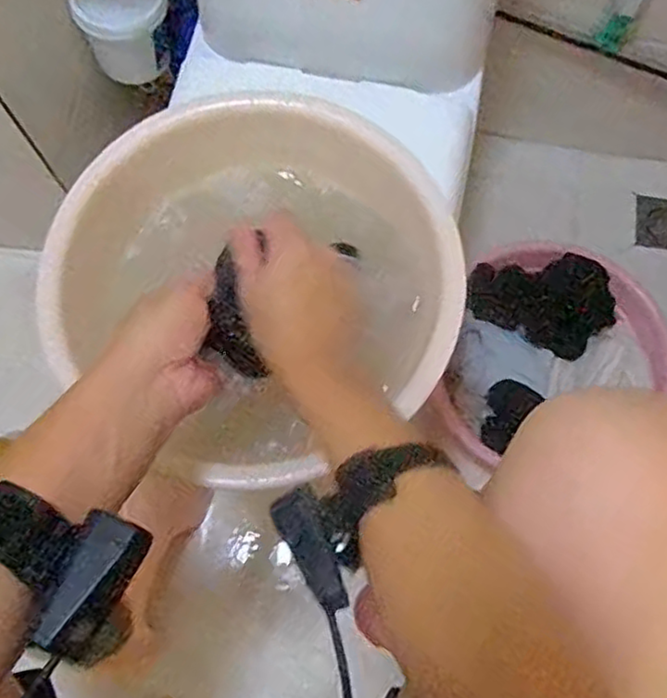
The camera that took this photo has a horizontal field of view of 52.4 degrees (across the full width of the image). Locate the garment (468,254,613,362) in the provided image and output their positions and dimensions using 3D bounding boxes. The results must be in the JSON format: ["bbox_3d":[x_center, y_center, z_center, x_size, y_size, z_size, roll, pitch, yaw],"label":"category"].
[{"bbox_3d":[0.323,-0.085,1.052,0.209,0.073,0.144,32,75,10],"label":"garment"}]

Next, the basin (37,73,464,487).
[{"bbox_3d":[-0.058,-0.066,0.636,0.334,0.175,0.359,0,72,0],"label":"basin"}]

